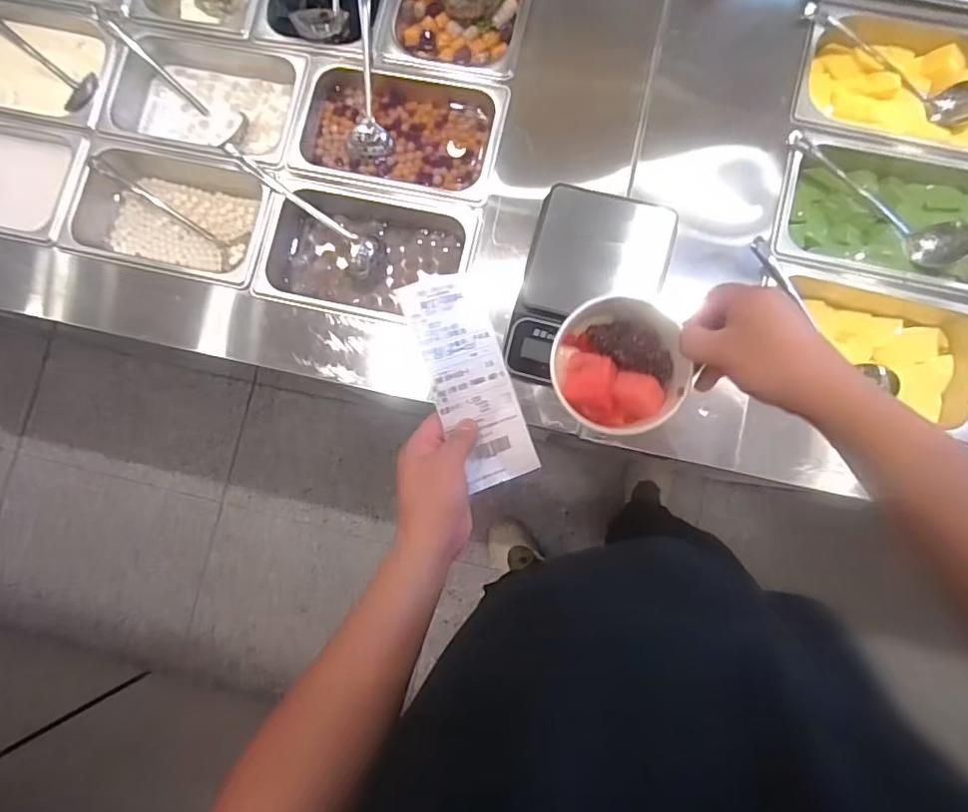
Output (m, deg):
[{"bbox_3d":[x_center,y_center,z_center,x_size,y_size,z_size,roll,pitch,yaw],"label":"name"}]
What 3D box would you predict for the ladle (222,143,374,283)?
[{"bbox_3d":[-0.217,-0.248,0.693,0.216,0.063,0.048,44,89,5],"label":"ladle"}]

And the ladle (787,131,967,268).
[{"bbox_3d":[0.465,-0.248,0.674,0.246,0.041,0.057,37,88,5],"label":"ladle"}]

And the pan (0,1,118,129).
[{"bbox_3d":[-0.571,-0.434,0.720,0.220,0.079,0.149,9,86,3],"label":"pan"}]

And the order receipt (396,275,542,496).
[{"bbox_3d":[-0.011,-0.023,0.510,0.073,0.016,0.192,-19,94,-19],"label":"order receipt"}]

